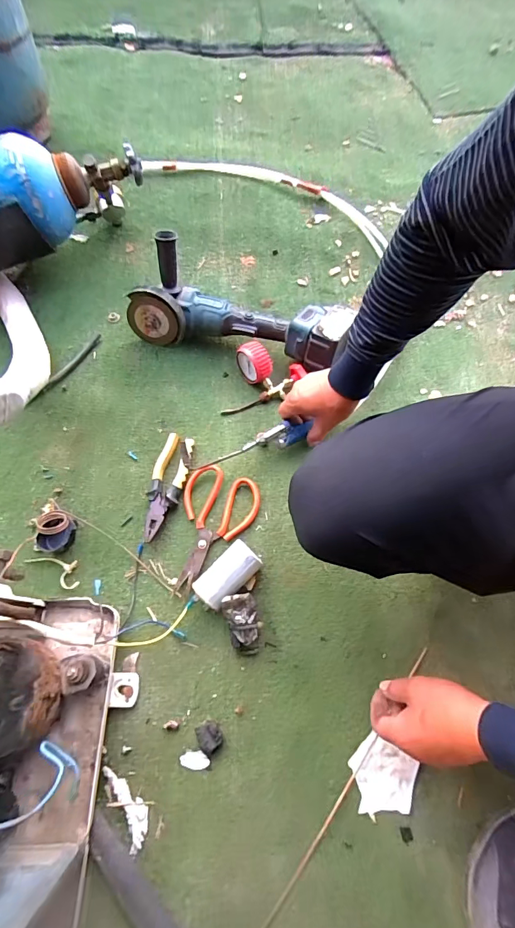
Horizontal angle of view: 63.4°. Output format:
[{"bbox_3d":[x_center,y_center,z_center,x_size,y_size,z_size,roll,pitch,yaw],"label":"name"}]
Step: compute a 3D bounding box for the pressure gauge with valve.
[{"bbox_3d":[0.010,-0.138,0.705,0.111,0.055,0.123,13,71,2],"label":"pressure gauge with valve"}]

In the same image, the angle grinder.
[{"bbox_3d":[-0.029,-0.255,0.696,0.368,0.141,0.117,10,71,1],"label":"angle grinder"}]

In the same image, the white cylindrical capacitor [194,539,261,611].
[{"bbox_3d":[-0.041,0.154,0.580,0.050,0.042,0.091,43,76,13],"label":"white cylindrical capacitor"}]

